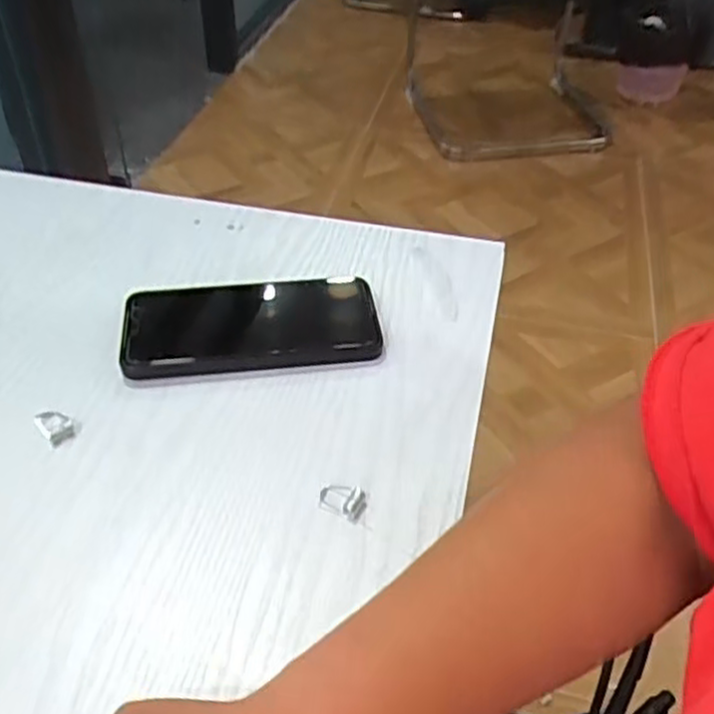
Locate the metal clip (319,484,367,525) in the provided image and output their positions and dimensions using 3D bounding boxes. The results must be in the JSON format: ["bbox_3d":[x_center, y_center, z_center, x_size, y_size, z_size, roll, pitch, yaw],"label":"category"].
[{"bbox_3d":[-0.008,0.072,0.388,0.026,0.012,0.017,22,46,20],"label":"metal clip"}]

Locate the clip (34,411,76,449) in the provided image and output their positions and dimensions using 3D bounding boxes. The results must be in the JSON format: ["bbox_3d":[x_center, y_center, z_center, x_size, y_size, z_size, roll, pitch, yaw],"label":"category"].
[{"bbox_3d":[-0.171,0.038,0.427,0.017,0.004,0.030,-31,52,-31],"label":"clip"}]

